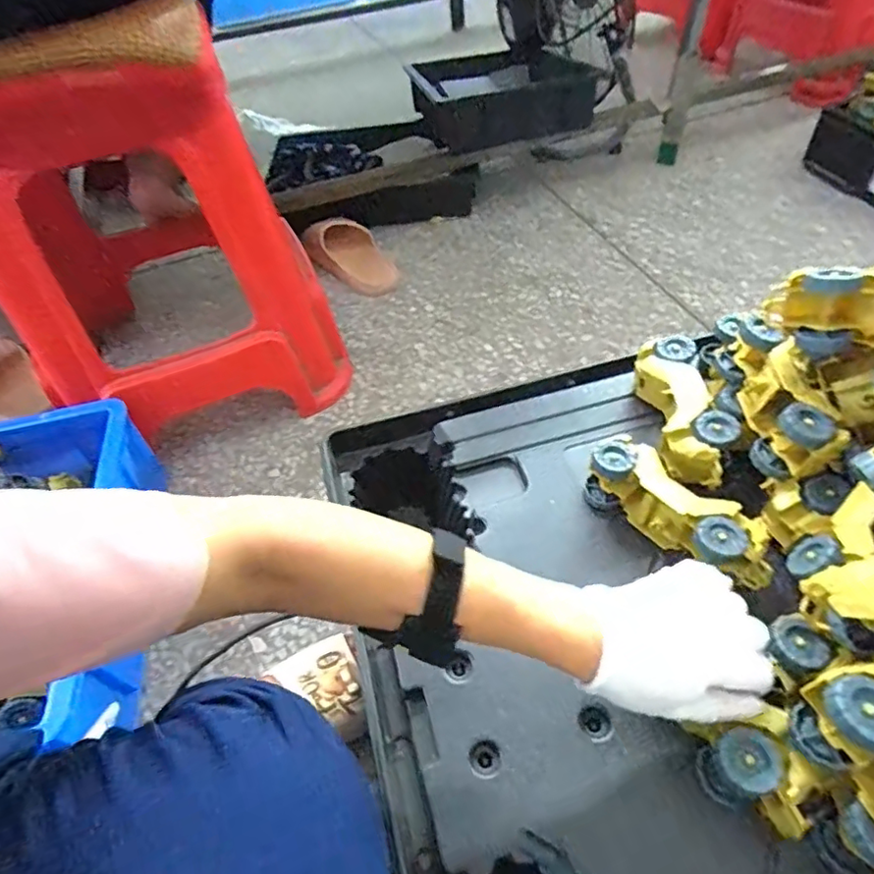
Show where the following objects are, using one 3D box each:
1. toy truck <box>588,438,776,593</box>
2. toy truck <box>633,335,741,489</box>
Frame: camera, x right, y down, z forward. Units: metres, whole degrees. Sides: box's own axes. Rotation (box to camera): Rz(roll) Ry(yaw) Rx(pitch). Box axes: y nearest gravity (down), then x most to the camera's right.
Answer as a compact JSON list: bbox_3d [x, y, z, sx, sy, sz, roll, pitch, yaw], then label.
[{"bbox_3d":[0.218,0.069,0.529,0.060,0.060,0.178,-36,55,-22],"label":"toy truck"},{"bbox_3d":[0.252,-0.024,0.603,0.065,0.059,0.174,-5,50,2],"label":"toy truck"}]

